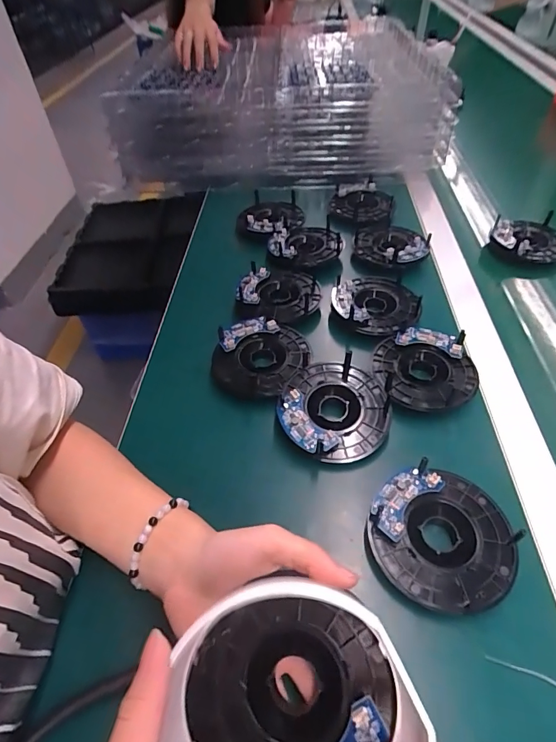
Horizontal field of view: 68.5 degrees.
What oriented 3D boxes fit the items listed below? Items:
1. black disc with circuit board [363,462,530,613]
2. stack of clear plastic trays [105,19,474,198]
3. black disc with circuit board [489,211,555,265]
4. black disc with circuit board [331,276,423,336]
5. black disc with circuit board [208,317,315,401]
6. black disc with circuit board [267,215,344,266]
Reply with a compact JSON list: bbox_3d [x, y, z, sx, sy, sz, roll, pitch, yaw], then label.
[{"bbox_3d":[0.120,0.120,0.300,0.101,0.025,0.096,-1,49,2],"label":"black disc with circuit board"},{"bbox_3d":[0.017,-0.538,0.795,0.542,0.122,0.503,0,49,2],"label":"stack of clear plastic trays"},{"bbox_3d":[0.353,-0.190,0.568,0.097,0.024,0.098,-1,49,2],"label":"black disc with circuit board"},{"bbox_3d":[0.113,-0.080,0.470,0.098,0.016,0.092,-1,49,2],"label":"black disc with circuit board"},{"bbox_3d":[-0.017,-0.016,0.421,0.088,0.022,0.096,-1,49,2],"label":"black disc with circuit board"},{"bbox_3d":[0.037,-0.172,0.550,0.101,0.019,0.088,-15,50,-10],"label":"black disc with circuit board"}]

